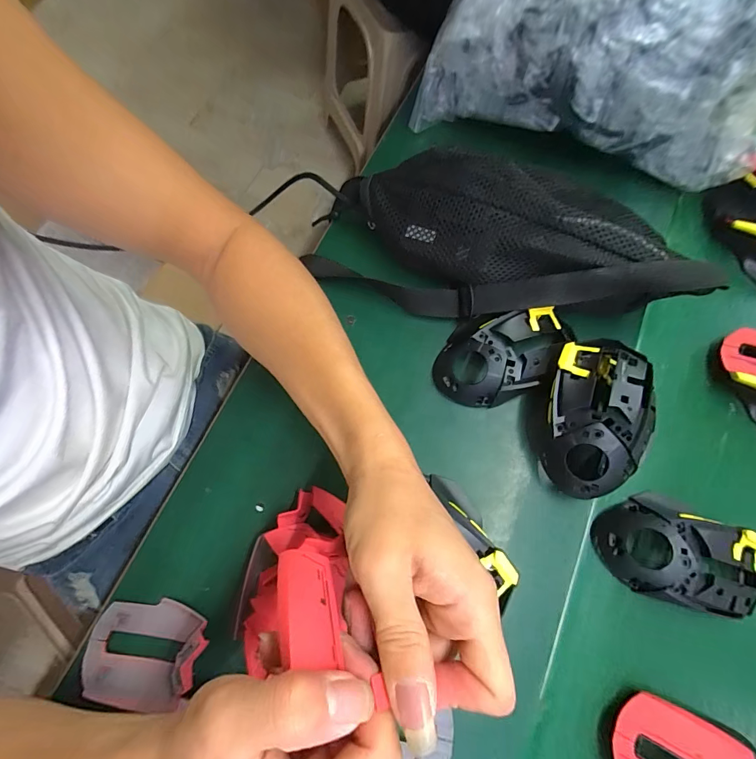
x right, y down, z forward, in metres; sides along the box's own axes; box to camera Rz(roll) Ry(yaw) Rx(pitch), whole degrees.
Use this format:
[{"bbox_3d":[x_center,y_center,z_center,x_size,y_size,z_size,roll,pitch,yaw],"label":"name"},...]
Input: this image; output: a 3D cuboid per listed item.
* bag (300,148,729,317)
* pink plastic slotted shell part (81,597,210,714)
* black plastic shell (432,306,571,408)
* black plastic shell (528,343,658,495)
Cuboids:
[{"bbox_3d":[0.093,-0.124,0.323,0.300,0.078,0.131,10,73,1],"label":"bag"},{"bbox_3d":[-0.157,0.184,0.263,0.078,0.020,0.059,10,73,1],"label":"pink plastic slotted shell part"},{"bbox_3d":[0.100,-0.019,0.316,0.104,0.033,0.073,-2,73,-3],"label":"black plastic shell"},{"bbox_3d":[0.160,0.028,0.291,0.074,0.052,0.116,15,73,2],"label":"black plastic shell"}]

